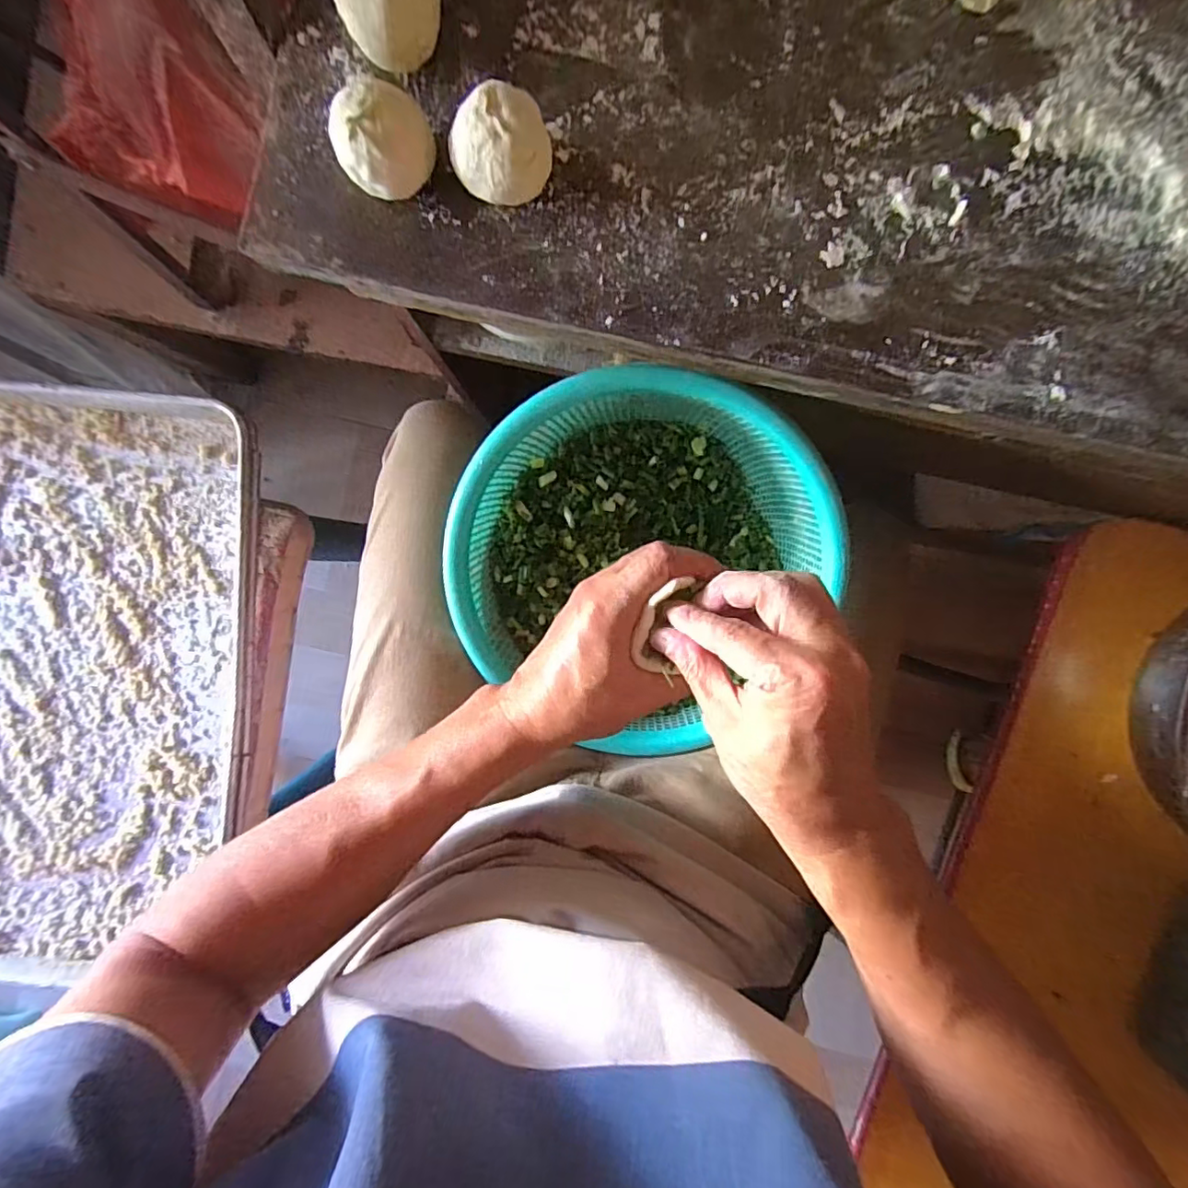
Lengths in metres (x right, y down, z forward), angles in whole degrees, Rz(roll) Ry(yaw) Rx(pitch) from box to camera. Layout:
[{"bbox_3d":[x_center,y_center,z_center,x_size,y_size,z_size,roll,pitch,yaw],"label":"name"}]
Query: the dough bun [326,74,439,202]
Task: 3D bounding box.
[{"bbox_3d":[-0.105,-0.225,0.289,0.048,0.041,0.043,-25,91,1],"label":"dough bun"}]

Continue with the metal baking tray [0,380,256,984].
[{"bbox_3d":[-0.583,0.103,0.609,0.445,0.056,0.623,7,92,0],"label":"metal baking tray"}]

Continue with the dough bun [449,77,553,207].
[{"bbox_3d":[-0.046,-0.220,0.288,0.048,0.041,0.042,-10,92,0],"label":"dough bun"}]

